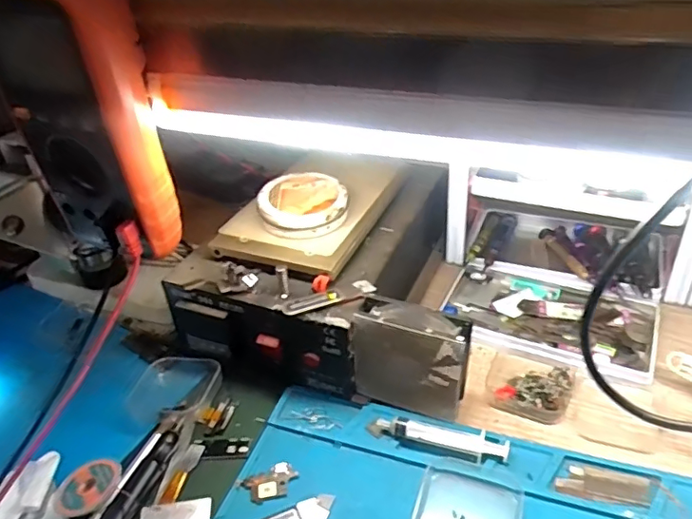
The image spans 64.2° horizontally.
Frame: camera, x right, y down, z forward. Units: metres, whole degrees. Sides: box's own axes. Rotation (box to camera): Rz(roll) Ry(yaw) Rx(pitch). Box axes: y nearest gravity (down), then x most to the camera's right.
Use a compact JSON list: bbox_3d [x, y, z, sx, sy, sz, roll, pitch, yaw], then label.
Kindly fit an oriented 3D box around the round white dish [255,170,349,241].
[{"bbox_3d":[-0.037,-0.046,0.463,0.074,0.024,0.073,-3,35,2],"label":"round white dish"}]

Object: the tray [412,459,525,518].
[{"bbox_3d":[0.078,0.159,0.350,0.063,0.012,0.066,9,38,19],"label":"tray"}]

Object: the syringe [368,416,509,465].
[{"bbox_3d":[0.063,0.127,0.391,0.099,0.014,0.019,8,37,17],"label":"syringe"}]

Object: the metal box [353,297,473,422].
[{"bbox_3d":[0.049,0.074,0.409,0.079,0.085,0.032,11,38,21],"label":"metal box"}]

